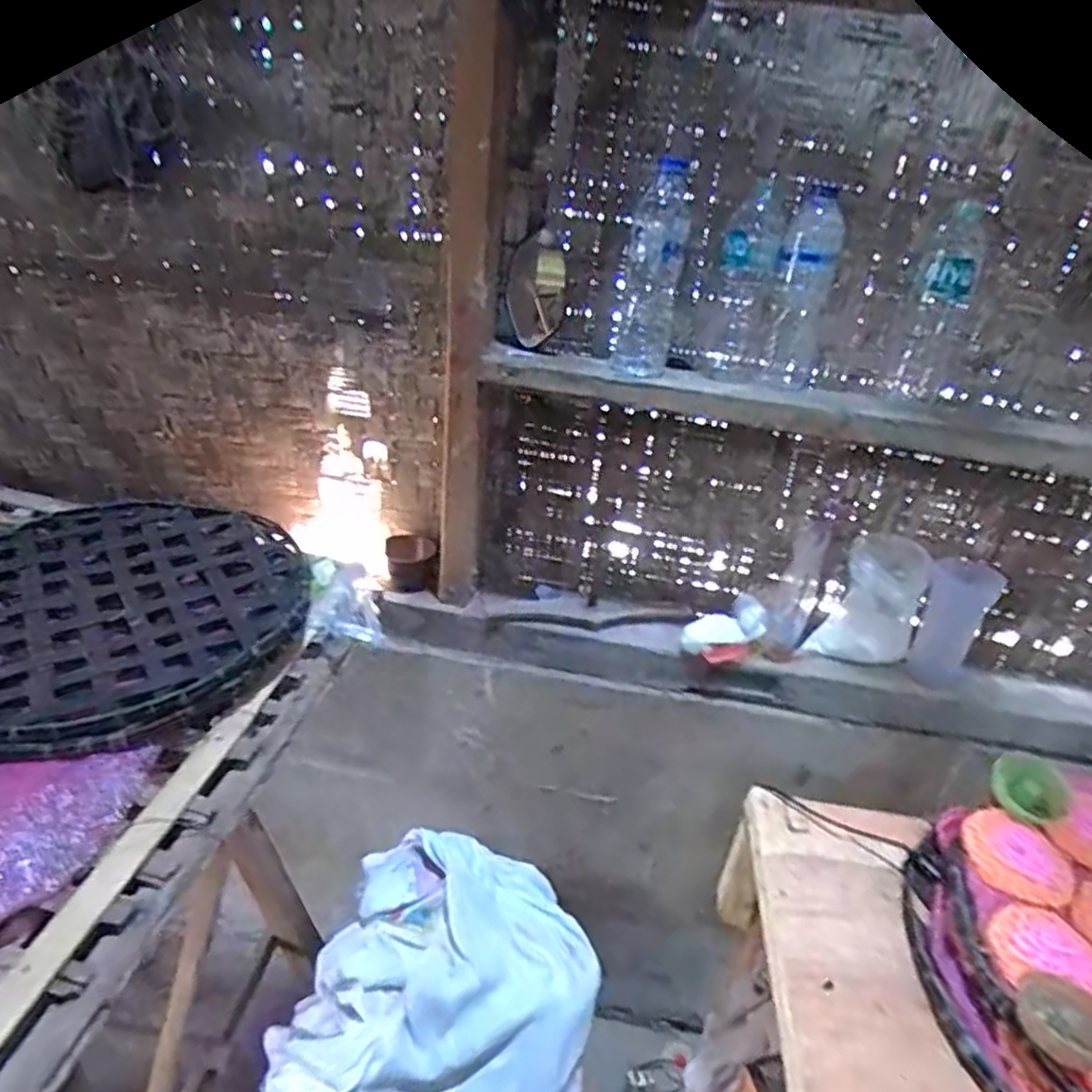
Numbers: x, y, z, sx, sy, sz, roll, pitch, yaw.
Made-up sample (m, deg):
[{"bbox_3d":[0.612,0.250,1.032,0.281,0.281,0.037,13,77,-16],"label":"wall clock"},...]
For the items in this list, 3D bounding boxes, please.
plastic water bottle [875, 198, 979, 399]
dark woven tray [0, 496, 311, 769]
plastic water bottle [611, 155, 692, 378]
[{"bbox_3d":[0.453,-0.284,0.861,0.072,0.198,0.061,19,31,22],"label":"plastic water bottle"},{"bbox_3d":[-0.416,0.056,0.686,0.348,0.033,0.377,-3,30,-17],"label":"dark woven tray"},{"bbox_3d":[0.129,-0.327,0.874,0.073,0.219,0.075,8,29,3],"label":"plastic water bottle"}]

